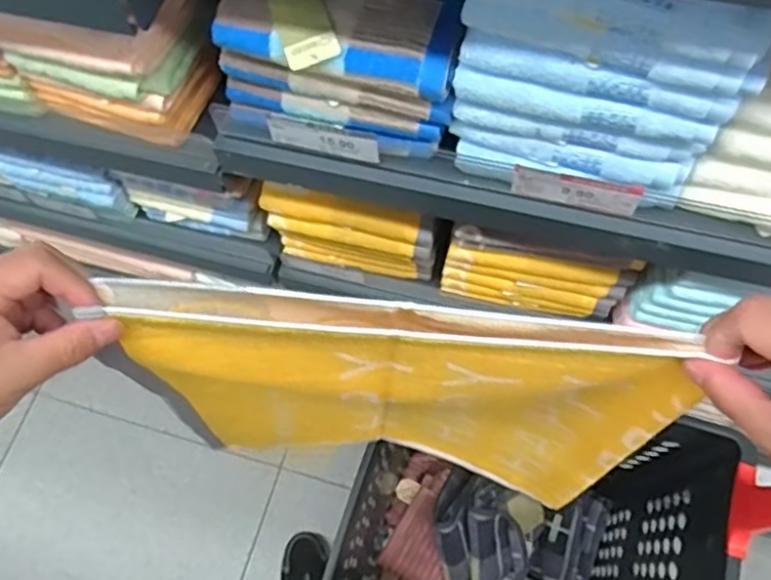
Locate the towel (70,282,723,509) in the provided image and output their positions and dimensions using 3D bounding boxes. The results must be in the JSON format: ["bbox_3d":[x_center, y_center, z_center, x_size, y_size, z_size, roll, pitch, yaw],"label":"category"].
[{"bbox_3d":[0.005,0.088,0.515,0.353,0.334,0.050,8,67,7],"label":"towel"}]

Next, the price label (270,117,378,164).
[{"bbox_3d":[-0.055,-0.132,0.602,0.101,0.030,0.008,14,53,12],"label":"price label"}]

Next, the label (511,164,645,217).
[{"bbox_3d":[0.156,-0.080,0.559,0.101,0.036,0.008,14,68,9],"label":"label"}]

